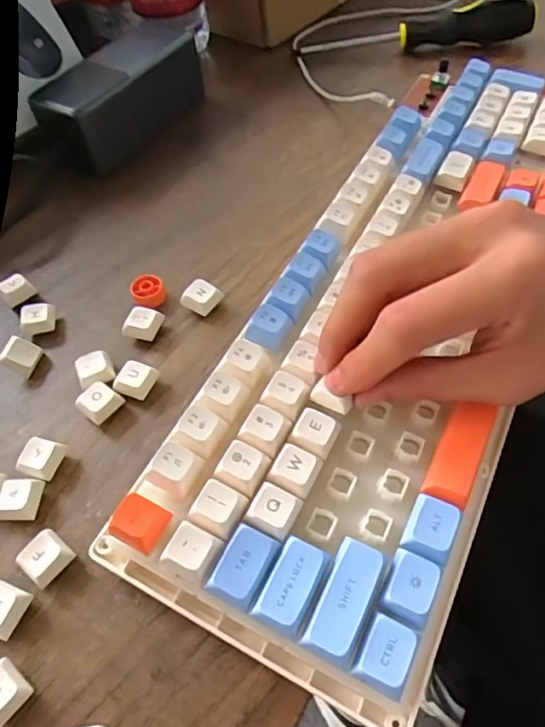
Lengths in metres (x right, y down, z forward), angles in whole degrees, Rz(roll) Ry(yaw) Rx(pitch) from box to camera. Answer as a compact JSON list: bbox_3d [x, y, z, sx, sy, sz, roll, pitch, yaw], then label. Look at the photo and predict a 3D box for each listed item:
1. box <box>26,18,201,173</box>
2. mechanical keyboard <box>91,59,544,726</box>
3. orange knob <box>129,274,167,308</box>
[{"bbox_3d":[-0.114,-0.203,0.411,0.067,0.052,0.133,30,62,23],"label":"box"},{"bbox_3d":[0.075,-0.048,0.281,0.124,0.031,0.385,20,59,16],"label":"mechanical keyboard"},{"bbox_3d":[-0.072,-0.041,0.313,0.018,0.010,0.020,-23,55,-11],"label":"orange knob"}]

